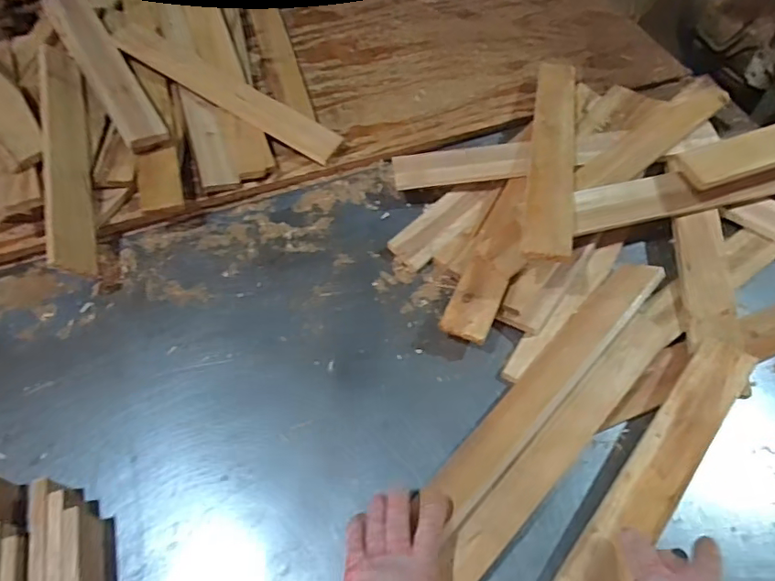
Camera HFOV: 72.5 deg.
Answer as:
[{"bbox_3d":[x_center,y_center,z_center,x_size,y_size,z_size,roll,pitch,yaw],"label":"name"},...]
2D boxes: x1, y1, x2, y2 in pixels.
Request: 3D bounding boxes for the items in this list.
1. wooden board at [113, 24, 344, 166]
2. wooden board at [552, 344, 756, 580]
[{"bbox_3d":[-0.271,-0.334,0.878,0.433,0.012,0.068,30,61,7],"label":"wooden board"},{"bbox_3d":[0.243,0.250,0.544,0.067,0.032,0.494,36,69,20],"label":"wooden board"}]

